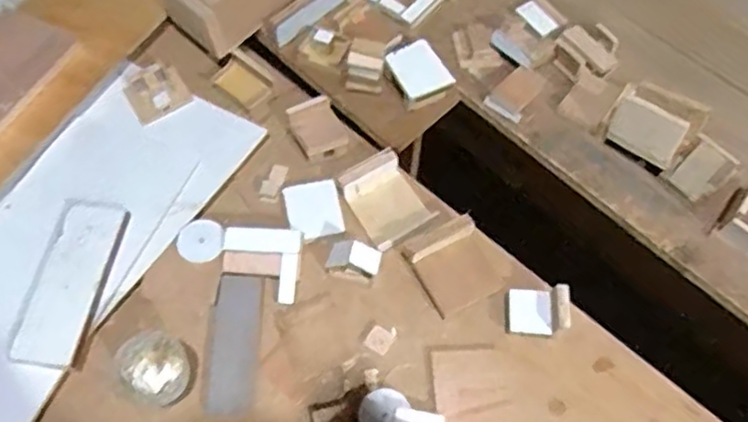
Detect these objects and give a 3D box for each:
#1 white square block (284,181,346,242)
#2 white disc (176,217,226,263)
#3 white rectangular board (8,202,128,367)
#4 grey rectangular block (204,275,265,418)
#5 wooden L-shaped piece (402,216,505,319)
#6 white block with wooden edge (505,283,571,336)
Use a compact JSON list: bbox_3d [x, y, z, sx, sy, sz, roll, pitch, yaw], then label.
[{"bbox_3d":[-0.073,-0.002,0.784,0.062,0.009,0.071,-16,65,-7],"label":"white square block"},{"bbox_3d":[-0.203,0.032,0.754,0.054,0.006,0.056,0,64,0],"label":"white disc"},{"bbox_3d":[-0.335,0.075,0.712,0.072,0.011,0.187,8,64,4],"label":"white rectangular board"},{"bbox_3d":[-0.158,0.149,0.723,0.058,0.016,0.153,1,64,1],"label":"grey rectangular block"},{"bbox_3d":[0.094,0.063,0.744,0.089,0.031,0.099,-27,66,-12],"label":"wooden L-shaped piece"},{"bbox_3d":[0.179,0.107,0.704,0.062,0.035,0.049,1,64,1],"label":"white block with wooden edge"}]

